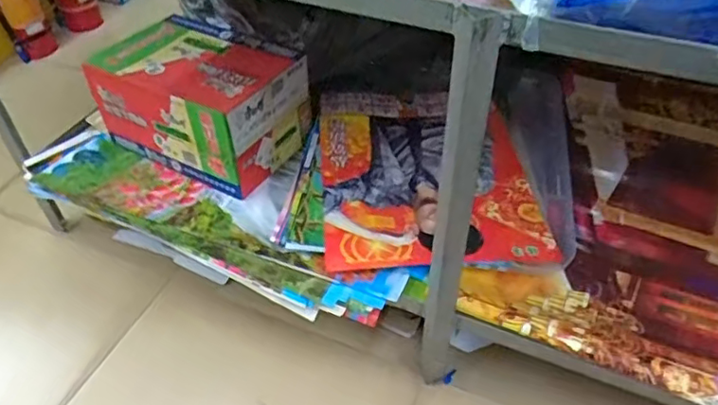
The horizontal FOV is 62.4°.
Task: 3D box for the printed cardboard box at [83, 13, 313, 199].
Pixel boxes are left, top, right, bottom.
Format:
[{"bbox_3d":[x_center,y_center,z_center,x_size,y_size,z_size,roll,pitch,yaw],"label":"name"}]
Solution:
[{"bbox_3d":[-0.329,-0.229,1.260,0.387,0.185,0.254,21,49,21],"label":"printed cardboard box"}]

